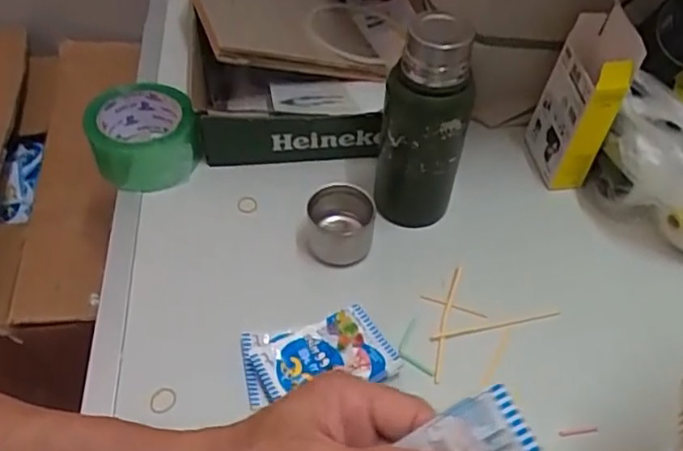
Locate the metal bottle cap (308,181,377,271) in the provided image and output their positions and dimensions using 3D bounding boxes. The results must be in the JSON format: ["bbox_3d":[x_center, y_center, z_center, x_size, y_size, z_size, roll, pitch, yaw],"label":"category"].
[{"bbox_3d":[-0.001,0.003,0.580,0.059,0.062,0.058,1,49,-1],"label":"metal bottle cap"}]

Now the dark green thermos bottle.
[{"bbox_3d":[0.070,-0.082,0.545,0.069,0.184,0.058,6,50,4],"label":"dark green thermos bottle"}]

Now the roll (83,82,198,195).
[{"bbox_3d":[-0.197,-0.087,0.633,0.105,0.065,0.100,1,49,-1],"label":"roll"}]

